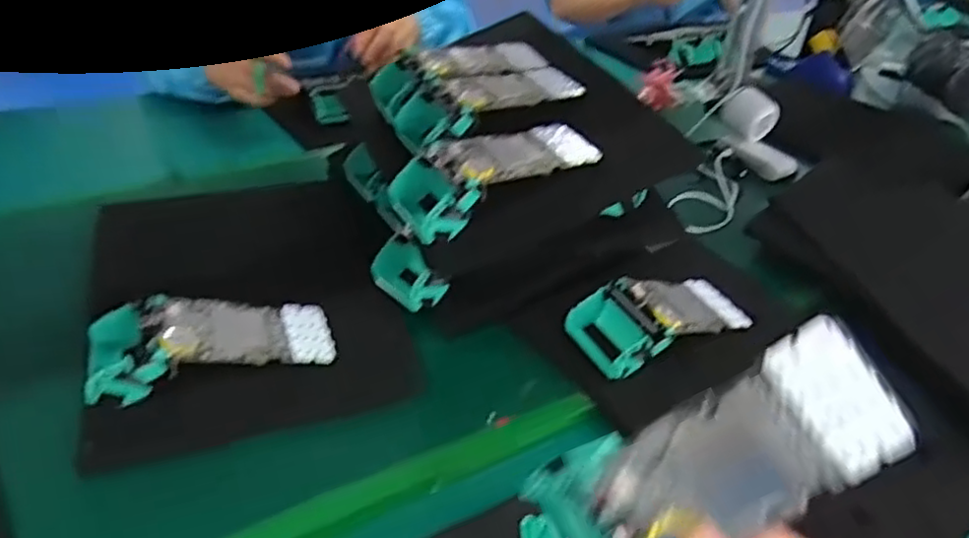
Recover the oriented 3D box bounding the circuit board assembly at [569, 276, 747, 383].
[{"bbox_3d":[0.160,0.040,0.594,0.167,0.053,0.077,-17,42,-27],"label":"circuit board assembly"}]

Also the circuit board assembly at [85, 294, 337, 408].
[{"bbox_3d":[-0.216,0.066,0.540,0.175,0.061,0.074,7,37,-32],"label":"circuit board assembly"}]

